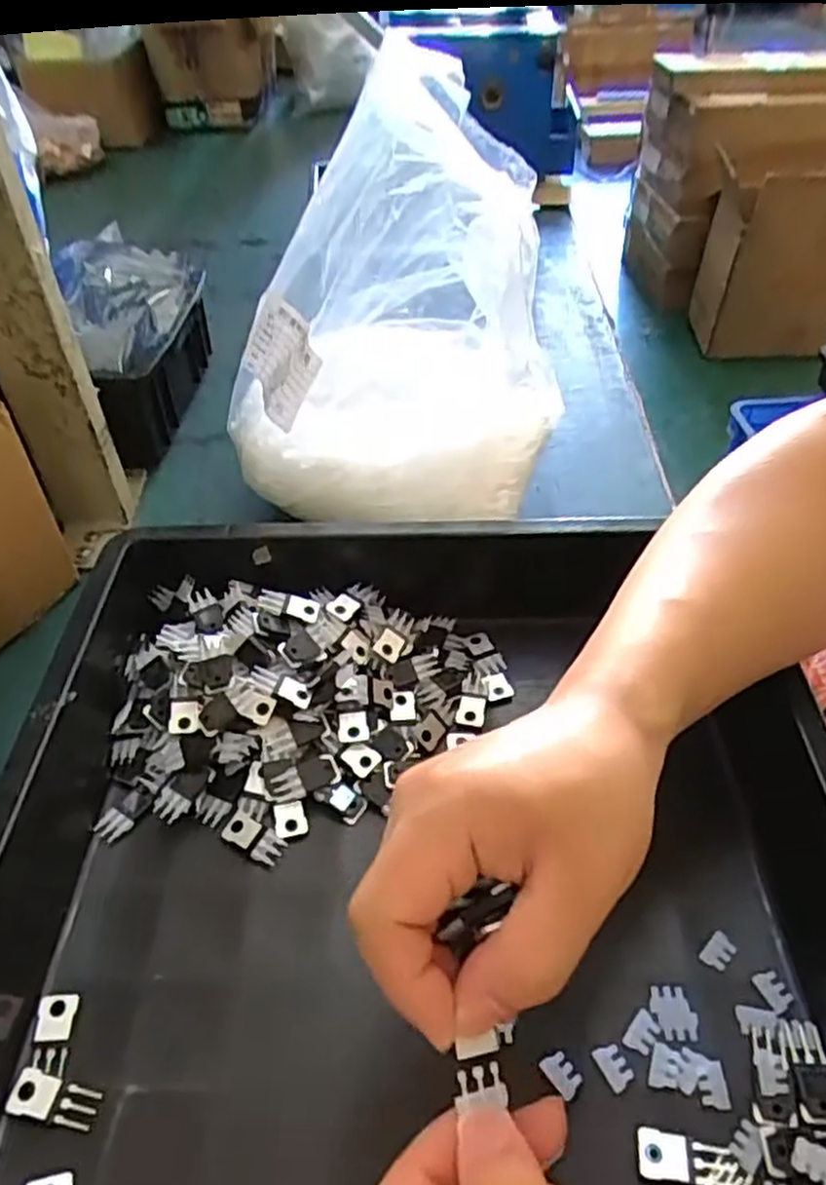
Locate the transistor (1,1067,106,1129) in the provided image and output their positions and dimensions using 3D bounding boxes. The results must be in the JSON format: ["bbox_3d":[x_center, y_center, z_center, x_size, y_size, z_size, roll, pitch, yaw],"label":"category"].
[{"bbox_3d":[-0.143,0.203,0.307,0.034,0.004,0.016,17,48,2],"label":"transistor"}]

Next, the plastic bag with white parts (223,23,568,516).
[{"bbox_3d":[-0.022,-0.178,0.496,0.203,0.228,0.221,-1,46,2],"label":"plastic bag with white parts"}]

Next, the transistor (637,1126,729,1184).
[{"bbox_3d":[0.101,0.213,0.288,0.033,0.004,0.016,5,47,8],"label":"transistor"}]

